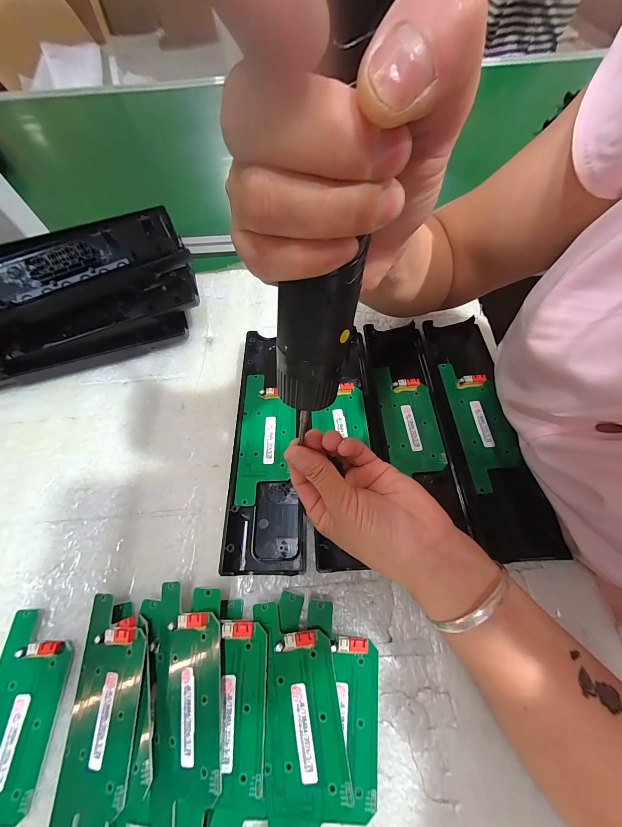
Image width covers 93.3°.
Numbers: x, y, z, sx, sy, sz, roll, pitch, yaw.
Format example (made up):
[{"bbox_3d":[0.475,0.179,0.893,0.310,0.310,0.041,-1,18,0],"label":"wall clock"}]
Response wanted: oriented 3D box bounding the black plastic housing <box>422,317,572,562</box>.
[{"bbox_3d":[0.169,0.009,0.294,0.069,0.022,0.245,-3,63,2],"label":"black plastic housing"}]

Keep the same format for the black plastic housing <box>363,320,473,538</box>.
[{"bbox_3d":[0.096,-0.003,0.298,0.066,0.019,0.210,-5,63,0],"label":"black plastic housing"}]

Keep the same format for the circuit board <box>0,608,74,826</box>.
[{"bbox_3d":[-0.212,0.222,0.208,0.054,0.009,0.133,0,63,3],"label":"circuit board"}]

